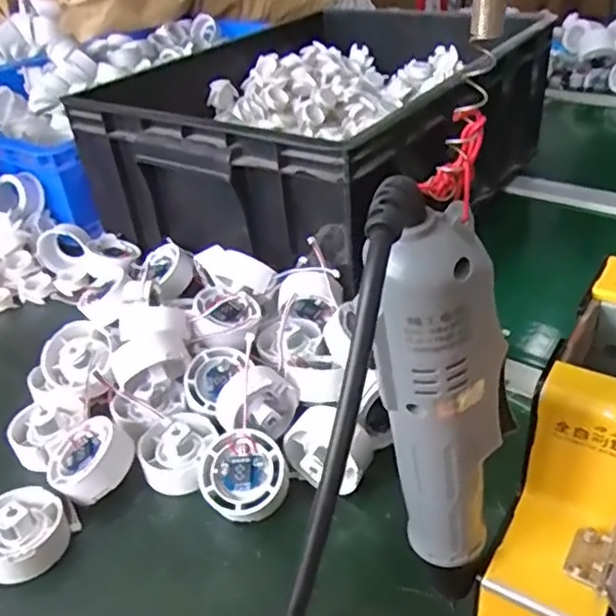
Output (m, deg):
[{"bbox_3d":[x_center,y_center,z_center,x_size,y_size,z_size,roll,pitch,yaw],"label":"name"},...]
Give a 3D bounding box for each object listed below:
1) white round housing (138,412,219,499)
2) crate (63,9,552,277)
[{"bbox_3d":[-0.092,0.098,0.450,0.048,0.028,0.057,6,37,16],"label":"white round housing"},{"bbox_3d":[0.028,-0.199,0.713,0.324,0.163,0.450,20,43,32],"label":"crate"}]

